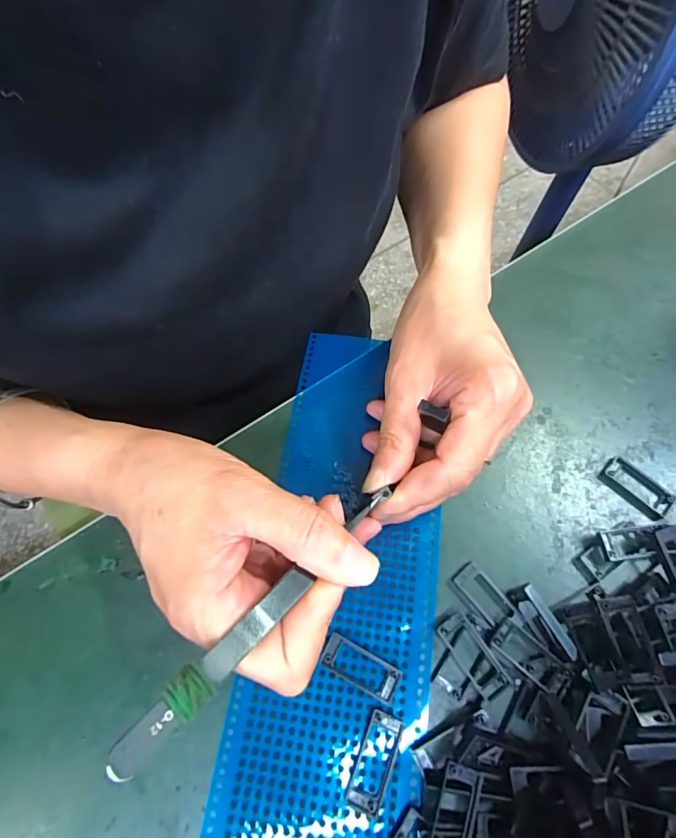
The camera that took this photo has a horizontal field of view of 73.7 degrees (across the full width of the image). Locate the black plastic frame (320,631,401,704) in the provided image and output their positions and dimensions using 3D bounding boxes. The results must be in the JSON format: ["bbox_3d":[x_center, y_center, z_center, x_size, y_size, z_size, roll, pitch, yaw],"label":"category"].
[{"bbox_3d":[0.010,0.115,0.209,0.037,0.004,0.014,27,70,10],"label":"black plastic frame"}]

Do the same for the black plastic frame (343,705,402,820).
[{"bbox_3d":[0.016,0.147,0.193,0.016,0.004,0.037,21,69,8],"label":"black plastic frame"}]

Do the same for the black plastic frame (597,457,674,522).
[{"bbox_3d":[0.162,0.037,0.244,0.019,0.004,0.036,-41,74,-16],"label":"black plastic frame"}]

